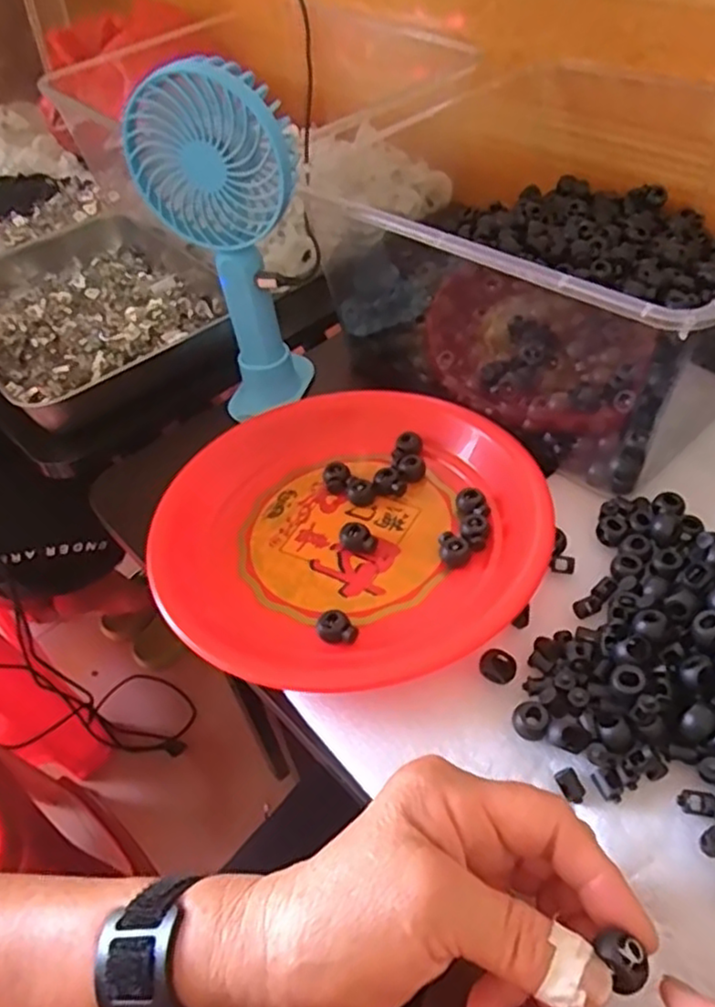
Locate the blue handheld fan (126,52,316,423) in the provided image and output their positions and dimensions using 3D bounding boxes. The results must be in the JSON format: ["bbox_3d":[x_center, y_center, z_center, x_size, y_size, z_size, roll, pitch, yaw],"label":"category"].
[{"bbox_3d":[-0.081,-0.166,0.460,0.104,0.235,0.051,7,47,13],"label":"blue handheld fan"}]

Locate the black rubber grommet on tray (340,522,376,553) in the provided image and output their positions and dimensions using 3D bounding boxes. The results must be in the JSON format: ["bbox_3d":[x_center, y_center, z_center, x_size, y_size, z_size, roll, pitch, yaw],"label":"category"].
[{"bbox_3d":[0.000,0.021,0.405,0.019,0.013,0.018,-10,48,-2],"label":"black rubber grommet on tray"}]

